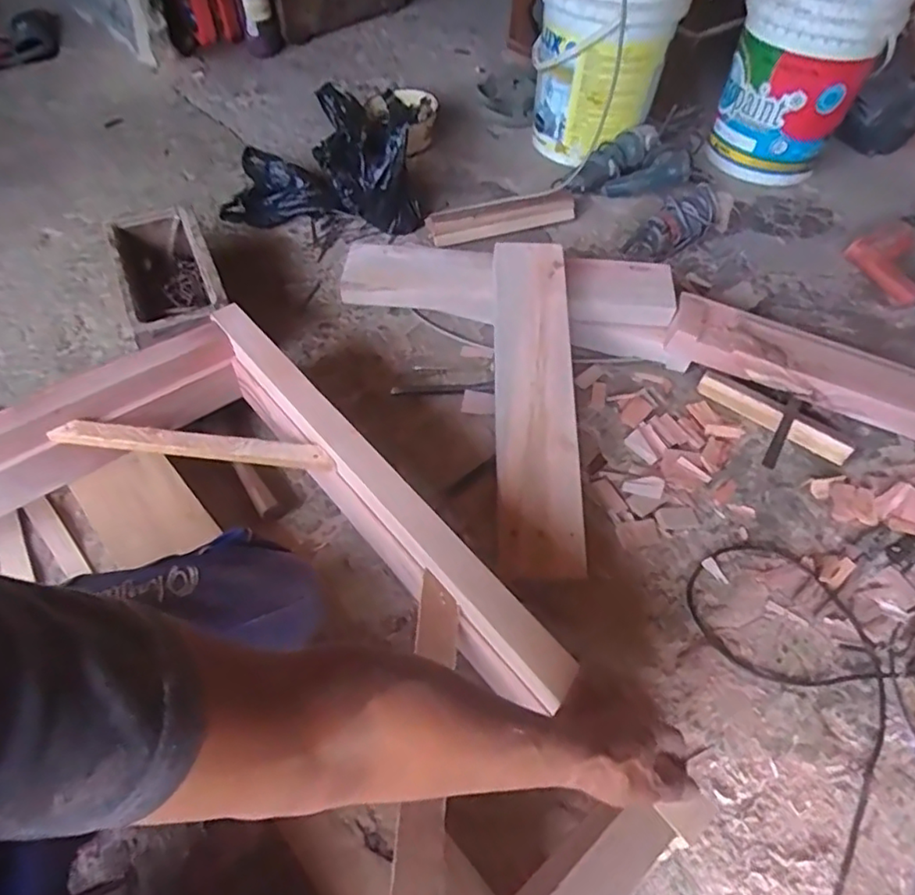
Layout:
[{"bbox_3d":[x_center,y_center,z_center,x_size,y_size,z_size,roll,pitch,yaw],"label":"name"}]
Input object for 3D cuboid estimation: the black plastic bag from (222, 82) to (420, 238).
[{"bbox_3d":[-0.275,-0.584,1.254,0.402,0.202,0.230,4,53,2],"label":"black plastic bag"}]

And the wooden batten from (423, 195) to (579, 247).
[{"bbox_3d":[0.098,-0.481,1.275,0.327,0.057,0.043,-18,55,-13],"label":"wooden batten"}]

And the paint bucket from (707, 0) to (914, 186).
[{"bbox_3d":[0.786,-0.860,1.396,0.300,0.355,0.318,26,56,15],"label":"paint bucket"}]

